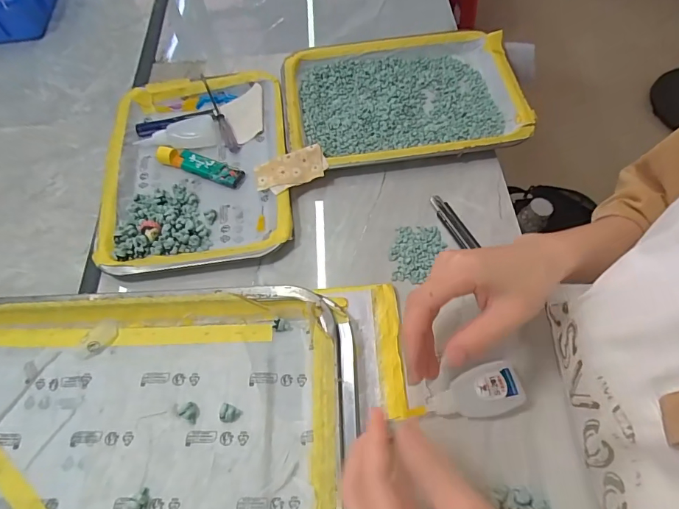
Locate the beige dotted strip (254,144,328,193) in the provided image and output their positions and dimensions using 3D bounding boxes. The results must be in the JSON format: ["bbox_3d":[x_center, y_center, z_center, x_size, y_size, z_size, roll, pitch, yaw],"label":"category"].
[{"bbox_3d":[-0.049,-0.085,0.425,0.072,0.005,0.038,-24,70,-6],"label":"beige dotted strip"}]

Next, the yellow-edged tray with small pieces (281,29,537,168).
[{"bbox_3d":[0.073,-0.182,0.481,0.264,0.022,0.190,-8,57,-1],"label":"yellow-edged tray with small pieces"}]

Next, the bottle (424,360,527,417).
[{"bbox_3d":[0.108,0.108,0.324,0.081,0.025,0.033,-20,58,-8],"label":"bottle"}]

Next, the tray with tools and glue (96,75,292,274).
[{"bbox_3d":[-0.159,-0.104,0.468,0.196,0.022,0.270,-9,57,-1],"label":"tray with tools and glue"}]

